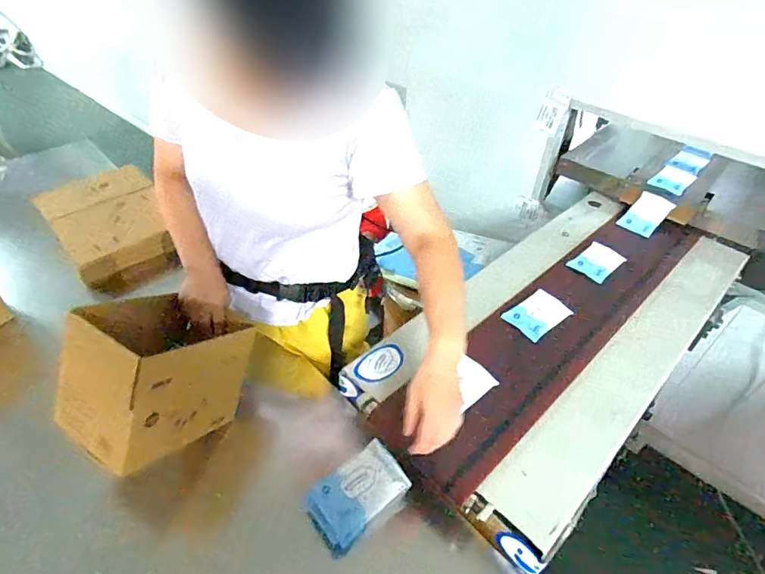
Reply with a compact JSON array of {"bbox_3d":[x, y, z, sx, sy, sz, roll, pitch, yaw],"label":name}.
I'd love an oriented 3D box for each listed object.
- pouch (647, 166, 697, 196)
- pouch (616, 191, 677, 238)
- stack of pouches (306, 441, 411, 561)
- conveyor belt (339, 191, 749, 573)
[{"bbox_3d":[0.856,-0.317,1.333,0.119,0.013,0.094,-36,49,-24],"label":"pouch"},{"bbox_3d":[0.745,-0.209,1.273,0.091,0.032,0.180,39,57,21],"label":"pouch"},{"bbox_3d":[-0.040,0.314,0.683,0.151,0.033,0.099,-40,69,-13],"label":"stack of pouches"},{"bbox_3d":[0.424,0.055,0.996,1.066,0.114,0.426,-32,53,-32],"label":"conveyor belt"}]

